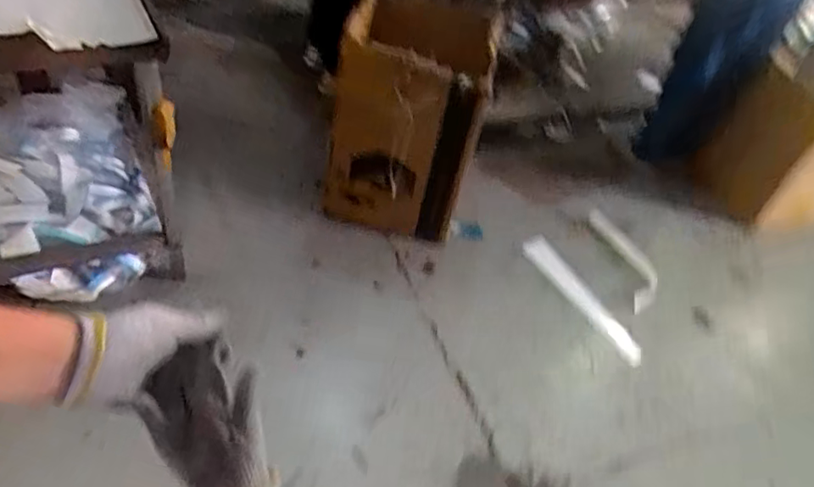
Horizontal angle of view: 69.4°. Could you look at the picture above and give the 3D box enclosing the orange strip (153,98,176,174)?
[{"bbox_3d":[-0.570,-0.254,1.379,0.051,0.162,0.053,-2,2,-10],"label":"orange strip"}]

